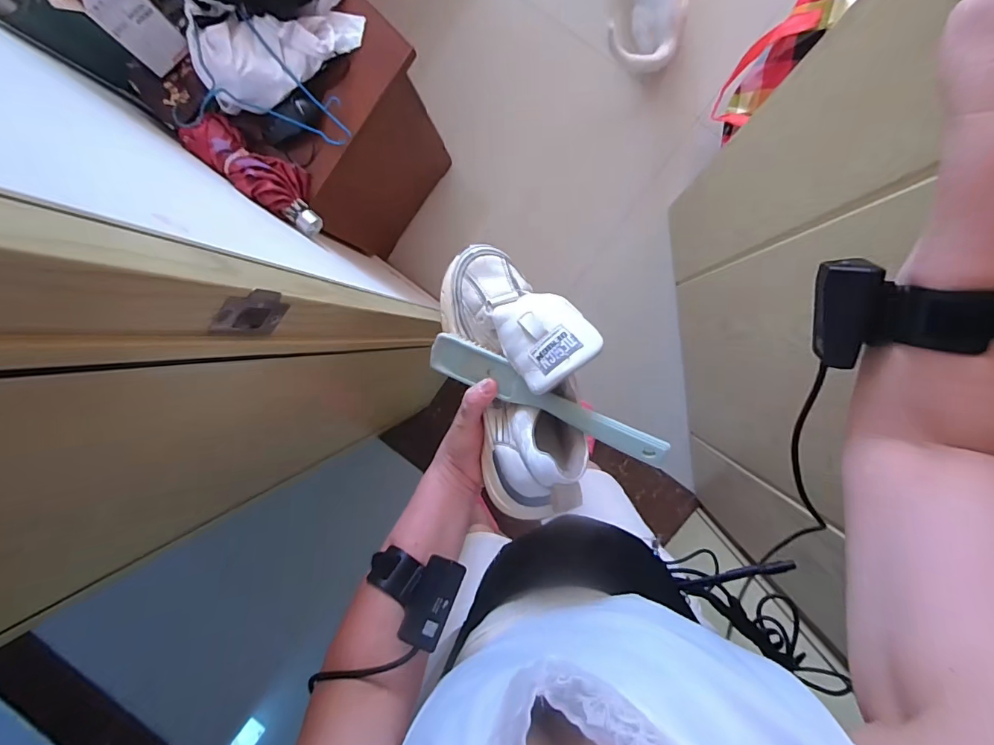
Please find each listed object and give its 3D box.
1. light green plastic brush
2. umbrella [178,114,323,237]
[{"bbox_3d":[0.039,0.022,0.410,0.224,0.021,0.037,25,92,20],"label":"light green plastic brush"},{"bbox_3d":[-0.411,-0.348,0.795,0.251,0.067,0.086,34,93,3],"label":"umbrella"}]

